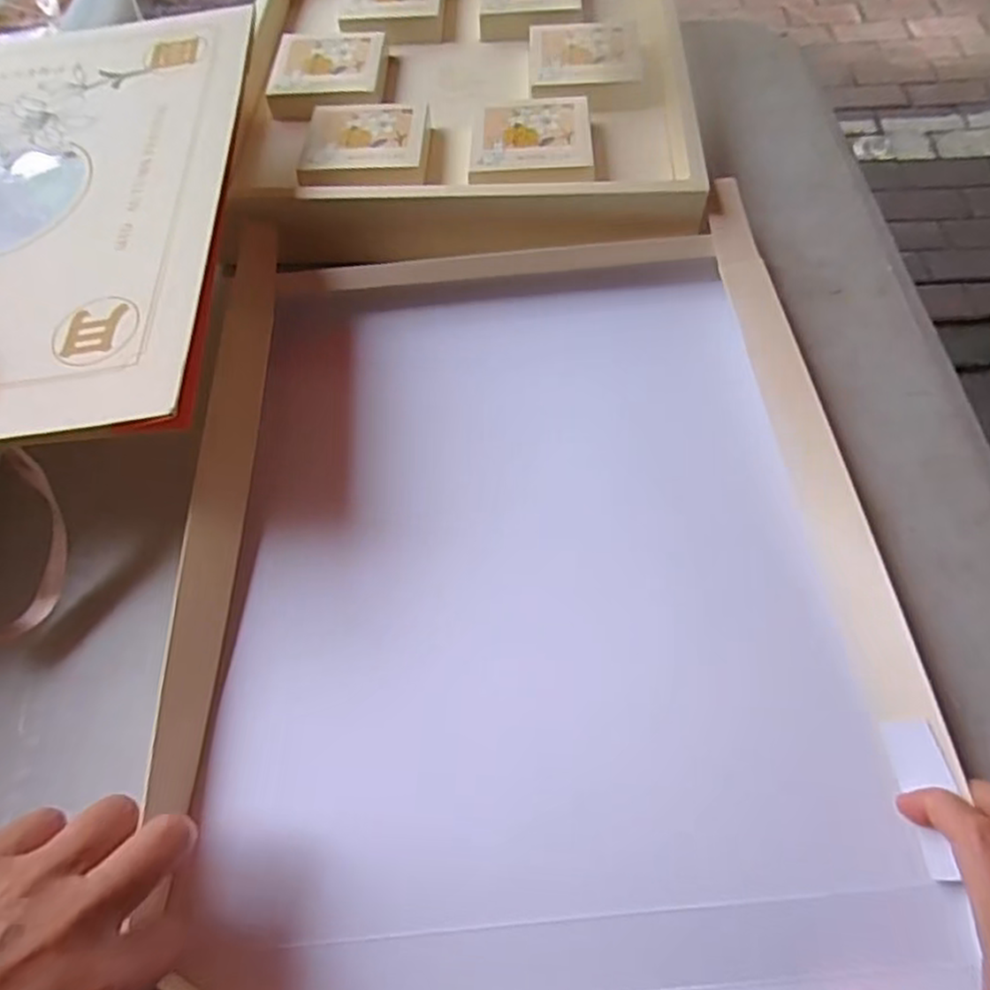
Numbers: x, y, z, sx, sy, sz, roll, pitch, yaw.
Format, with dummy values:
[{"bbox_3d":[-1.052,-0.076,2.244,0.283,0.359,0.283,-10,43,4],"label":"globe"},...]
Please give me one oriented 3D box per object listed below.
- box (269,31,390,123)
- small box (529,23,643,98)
[{"bbox_3d":[-0.129,-0.333,0.539,0.084,0.021,0.089,-2,61,2],"label":"box"},{"bbox_3d":[0.069,-0.333,0.528,0.084,0.019,0.088,0,61,3],"label":"small box"}]

